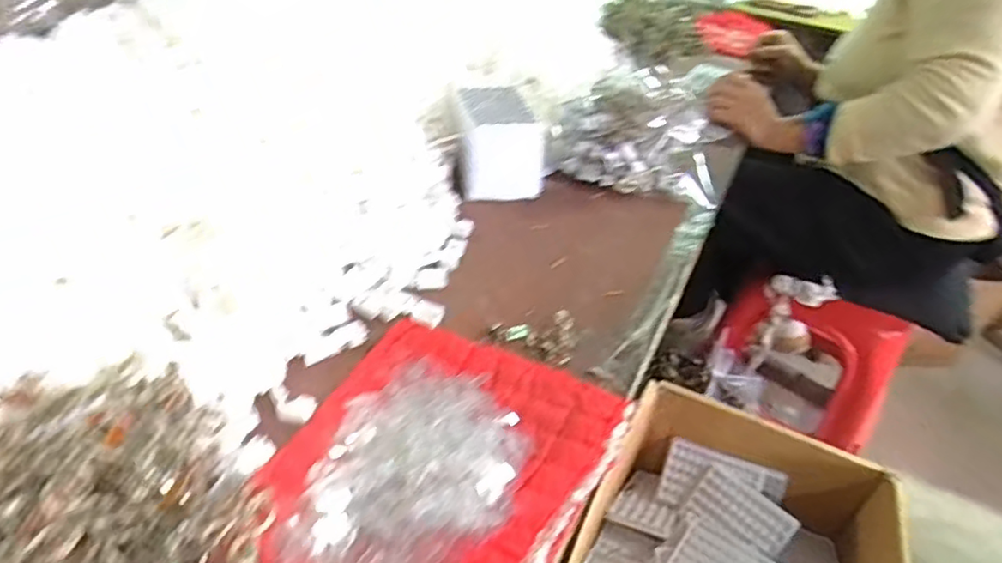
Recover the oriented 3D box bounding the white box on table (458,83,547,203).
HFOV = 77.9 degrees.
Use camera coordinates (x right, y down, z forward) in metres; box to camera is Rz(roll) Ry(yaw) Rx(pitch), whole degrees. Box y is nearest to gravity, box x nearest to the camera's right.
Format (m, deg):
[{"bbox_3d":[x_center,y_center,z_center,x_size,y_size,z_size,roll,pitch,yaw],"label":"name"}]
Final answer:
[{"bbox_3d":[-0.005,-0.179,0.805,0.098,0.093,0.114,-4,40,-12],"label":"white box on table"}]

